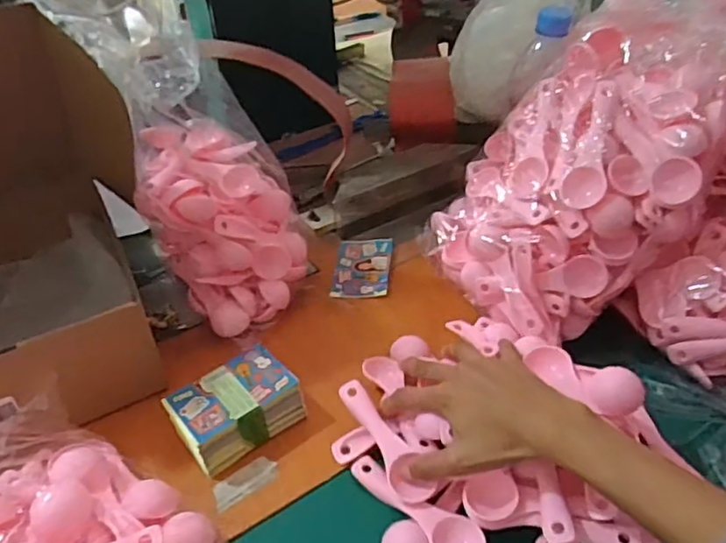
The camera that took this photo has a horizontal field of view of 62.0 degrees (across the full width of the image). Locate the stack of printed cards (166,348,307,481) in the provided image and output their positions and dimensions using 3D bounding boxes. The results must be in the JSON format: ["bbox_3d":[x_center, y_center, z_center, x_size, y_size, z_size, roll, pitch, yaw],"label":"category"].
[{"bbox_3d":[-0.105,0.109,0.495,0.095,0.034,0.065,-25,44,-27],"label":"stack of printed cards"}]

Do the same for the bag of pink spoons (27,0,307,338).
[{"bbox_3d":[-0.147,-0.112,0.553,0.164,0.298,0.156,16,42,22],"label":"bag of pink spoons"}]

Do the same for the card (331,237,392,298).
[{"bbox_3d":[0.000,-0.004,0.662,0.059,0.005,0.092,1,43,8],"label":"card"}]

